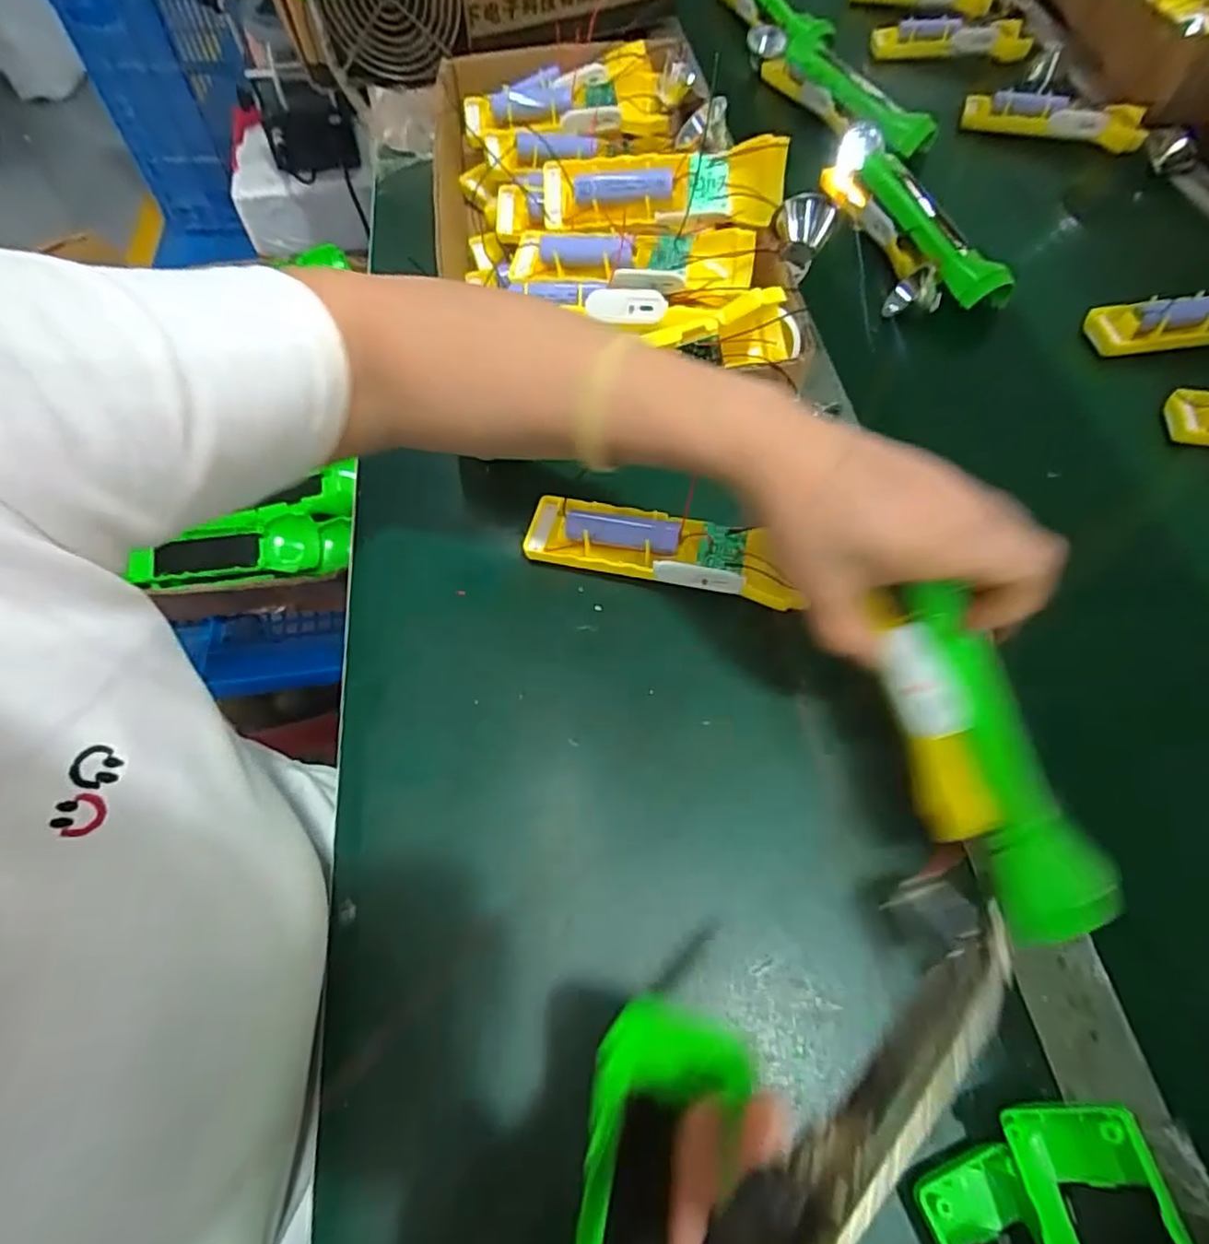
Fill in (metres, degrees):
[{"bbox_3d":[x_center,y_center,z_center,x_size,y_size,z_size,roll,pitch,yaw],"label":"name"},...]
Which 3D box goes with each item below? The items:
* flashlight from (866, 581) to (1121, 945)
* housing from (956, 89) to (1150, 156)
[{"bbox_3d":[0.154,0.056,0.270,0.052,0.028,0.145,-18,76,-10],"label":"flashlight"},{"bbox_3d":[0.439,-0.494,0.642,0.163,0.029,0.028,15,62,8],"label":"housing"}]

